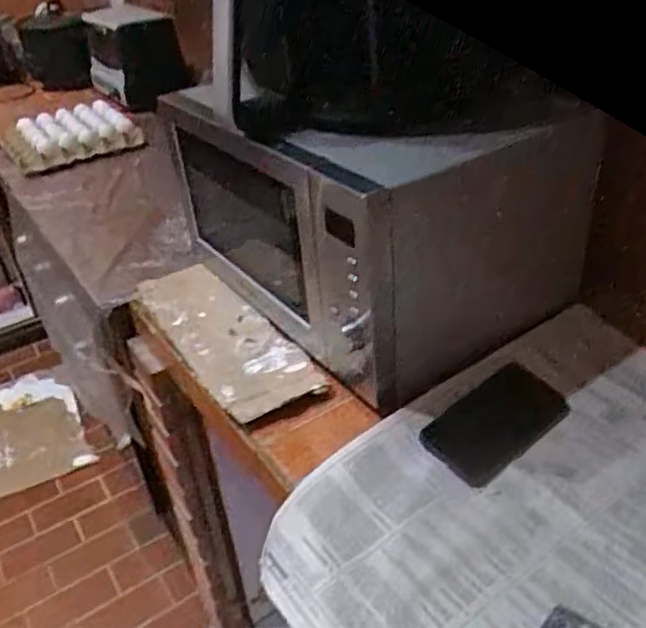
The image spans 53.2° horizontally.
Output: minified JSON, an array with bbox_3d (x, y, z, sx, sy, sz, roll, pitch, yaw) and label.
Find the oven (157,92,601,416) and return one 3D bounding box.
[{"bbox_3d":[0.045,-0.137,0.823,0.304,0.265,0.426,-24,37,-22],"label":"oven"}]

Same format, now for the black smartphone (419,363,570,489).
[{"bbox_3d":[0.183,0.112,0.677,0.161,0.015,0.088,-27,40,-31],"label":"black smartphone"}]

